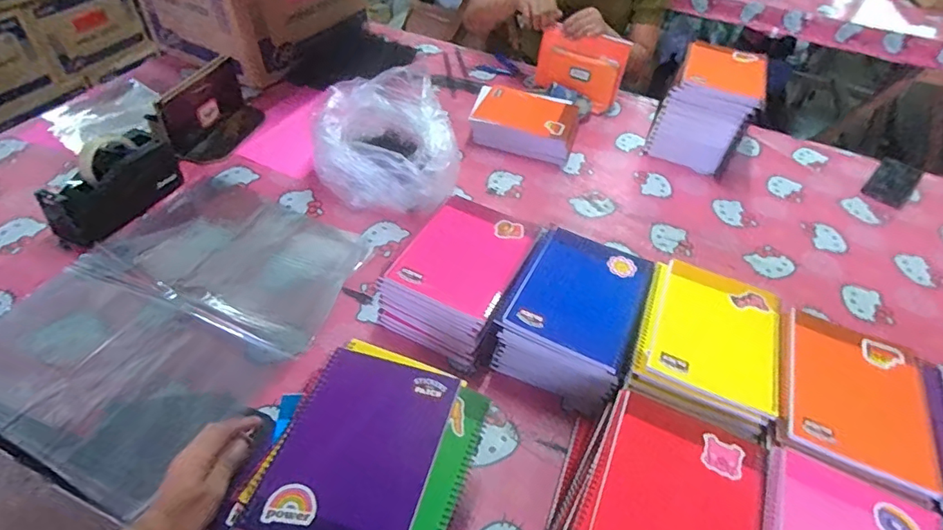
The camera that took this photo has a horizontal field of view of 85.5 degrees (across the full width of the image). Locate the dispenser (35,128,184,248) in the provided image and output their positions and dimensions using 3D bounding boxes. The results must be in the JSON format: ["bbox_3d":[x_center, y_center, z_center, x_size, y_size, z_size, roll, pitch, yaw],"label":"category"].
[{"bbox_3d":[-0.584,-0.133,0.838,0.074,0.109,0.210,20,49,12],"label":"dispenser"}]

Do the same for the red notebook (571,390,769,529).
[{"bbox_3d":[0.202,0.235,0.504,0.167,0.014,0.199,22,50,14],"label":"red notebook"}]

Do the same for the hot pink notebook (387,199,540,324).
[{"bbox_3d":[-0.004,-0.019,0.716,0.149,0.010,0.187,27,54,12],"label":"hot pink notebook"}]

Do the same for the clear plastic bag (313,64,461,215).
[{"bbox_3d":[-0.162,-0.213,0.920,0.227,0.159,0.282,-9,50,-13],"label":"clear plastic bag"}]

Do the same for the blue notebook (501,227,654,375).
[{"bbox_3d":[0.150,0.037,0.681,0.152,0.011,0.196,23,50,15],"label":"blue notebook"}]

